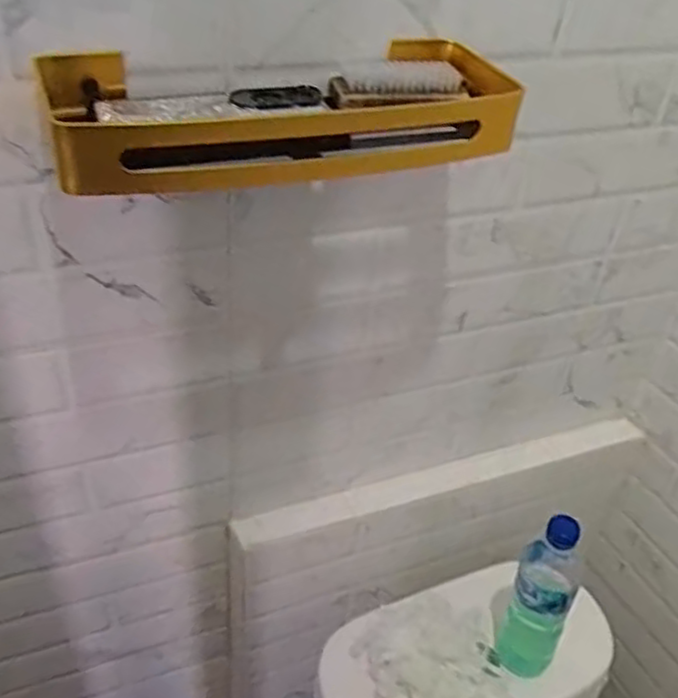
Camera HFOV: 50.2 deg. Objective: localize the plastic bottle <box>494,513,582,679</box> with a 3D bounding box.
[{"bbox_3d":[0.221,0.270,0.788,0.065,0.216,0.062,19,40,15],"label":"plastic bottle"}]

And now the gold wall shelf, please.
[{"bbox_3d":[-0.036,-0.167,0.512,0.322,0.047,0.132,-11,42,-21],"label":"gold wall shelf"}]

